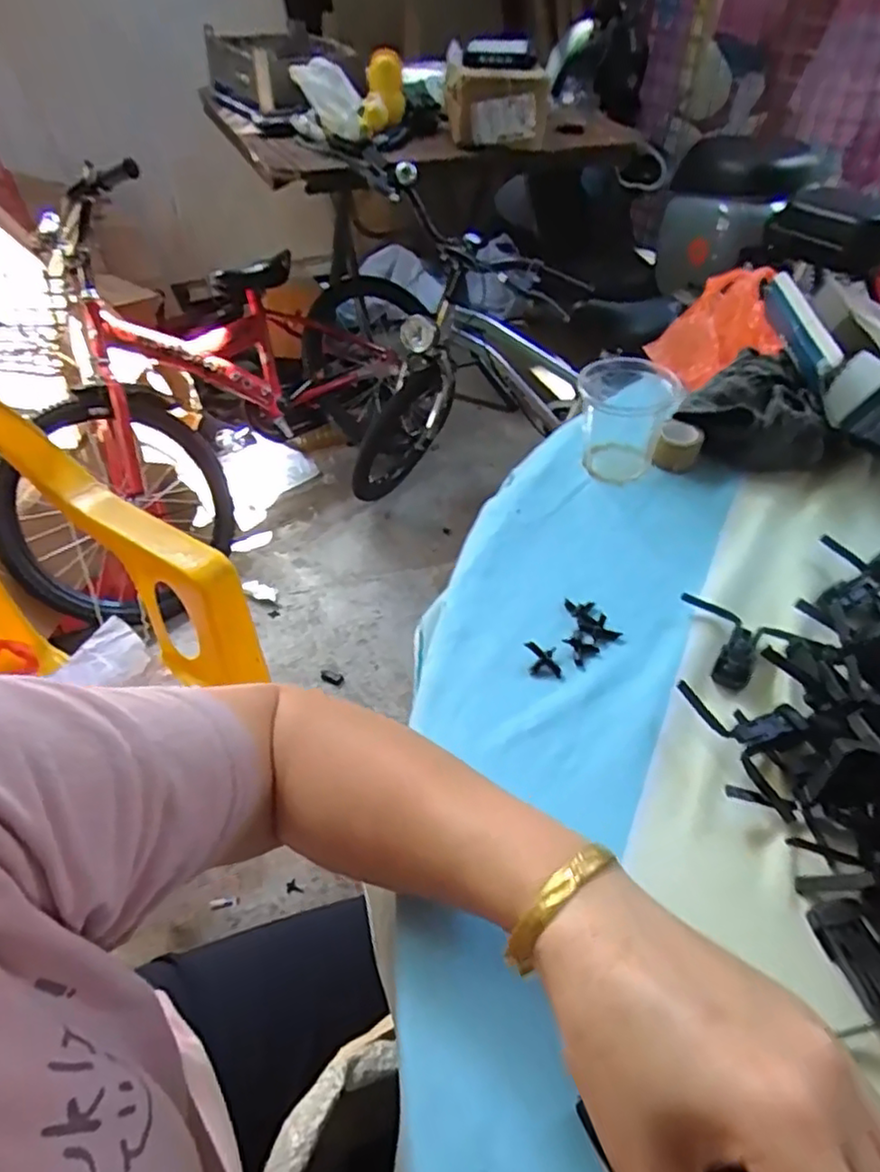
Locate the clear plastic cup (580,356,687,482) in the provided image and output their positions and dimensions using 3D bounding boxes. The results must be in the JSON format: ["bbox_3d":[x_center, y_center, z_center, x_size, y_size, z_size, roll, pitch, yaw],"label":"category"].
[{"bbox_3d":[0.142,-0.128,0.512,0.075,0.070,0.067,13,49,13],"label":"clear plastic cup"}]

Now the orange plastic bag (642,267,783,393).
[{"bbox_3d":[0.260,-0.249,0.625,0.131,0.058,0.100,-28,53,-23],"label":"orange plastic bag"}]

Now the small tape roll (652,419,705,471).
[{"bbox_3d":[0.189,-0.112,0.522,0.031,0.026,0.035,17,50,17],"label":"small tape roll"}]

